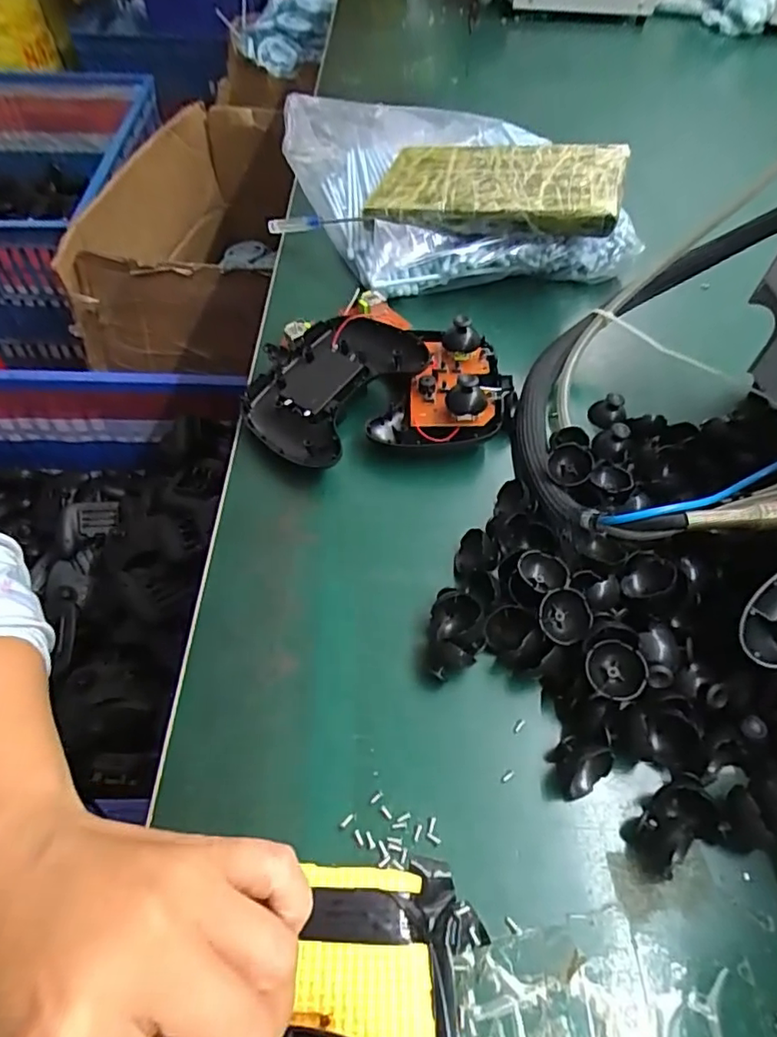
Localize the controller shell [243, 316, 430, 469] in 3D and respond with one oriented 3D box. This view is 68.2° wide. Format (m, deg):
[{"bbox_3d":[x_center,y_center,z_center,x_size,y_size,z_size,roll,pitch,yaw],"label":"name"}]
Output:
[{"bbox_3d":[-0.040,-0.088,0.387,0.091,0.039,0.120,34,59,19],"label":"controller shell"}]

